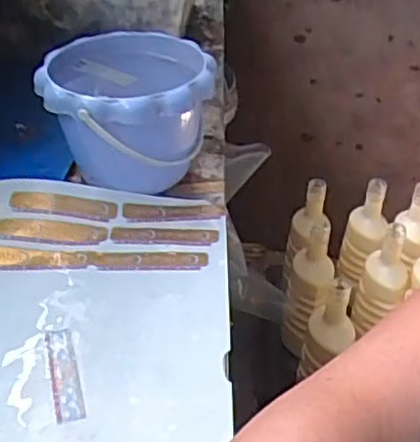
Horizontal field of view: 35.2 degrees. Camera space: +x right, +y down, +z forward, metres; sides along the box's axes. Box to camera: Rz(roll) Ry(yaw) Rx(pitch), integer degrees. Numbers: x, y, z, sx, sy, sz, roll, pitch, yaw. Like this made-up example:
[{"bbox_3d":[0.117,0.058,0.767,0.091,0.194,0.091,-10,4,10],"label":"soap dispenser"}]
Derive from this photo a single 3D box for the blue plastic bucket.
[{"bbox_3d":[-0.077,-0.093,0.613,0.140,0.113,0.154,1,37,-1],"label":"blue plastic bucket"}]

